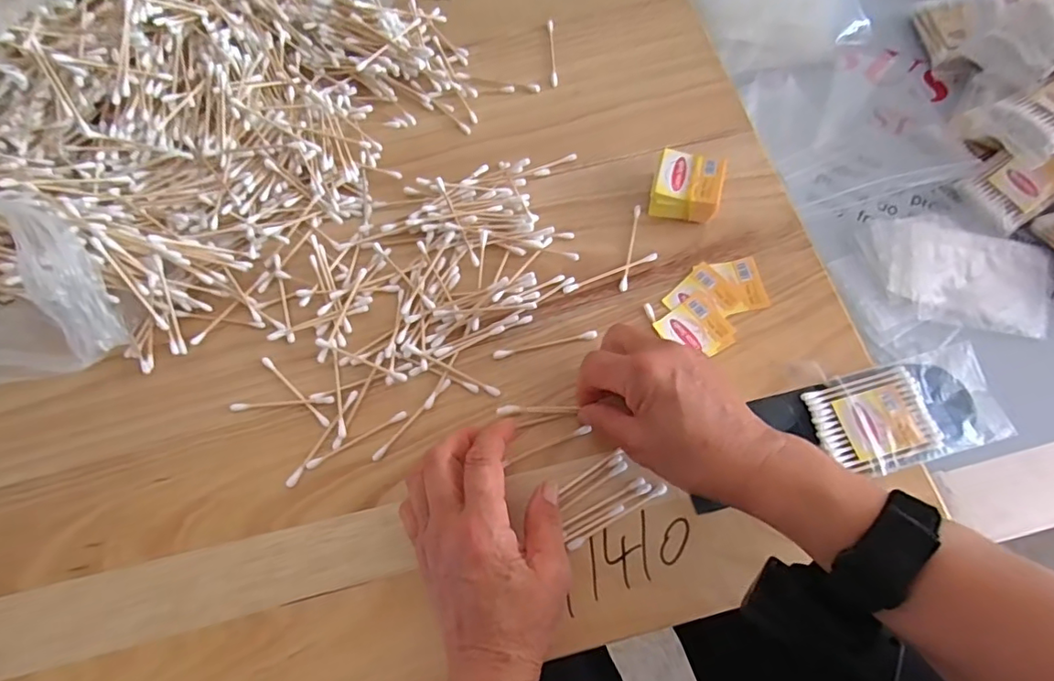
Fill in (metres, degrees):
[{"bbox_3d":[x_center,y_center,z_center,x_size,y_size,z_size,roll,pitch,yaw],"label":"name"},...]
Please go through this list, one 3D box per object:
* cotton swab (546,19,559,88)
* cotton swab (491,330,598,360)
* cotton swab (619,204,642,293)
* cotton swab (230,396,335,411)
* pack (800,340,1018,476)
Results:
[{"bbox_3d":[0.022,-0.246,0.465,0.007,0.004,0.073,-3,69,2],"label":"cotton swab"},{"bbox_3d":[0.013,0.003,0.377,0.072,0.004,0.006,-12,69,-2],"label":"cotton swab"},{"bbox_3d":[0.076,-0.069,0.399,0.006,0.004,0.070,11,70,7],"label":"cotton swab"},{"bbox_3d":[-0.166,0.043,0.371,0.070,0.004,0.005,-4,69,1],"label":"cotton swab"},{"bbox_3d":[0.245,0.045,0.352,0.118,0.007,0.063,-15,70,-3],"label":"pack"}]

